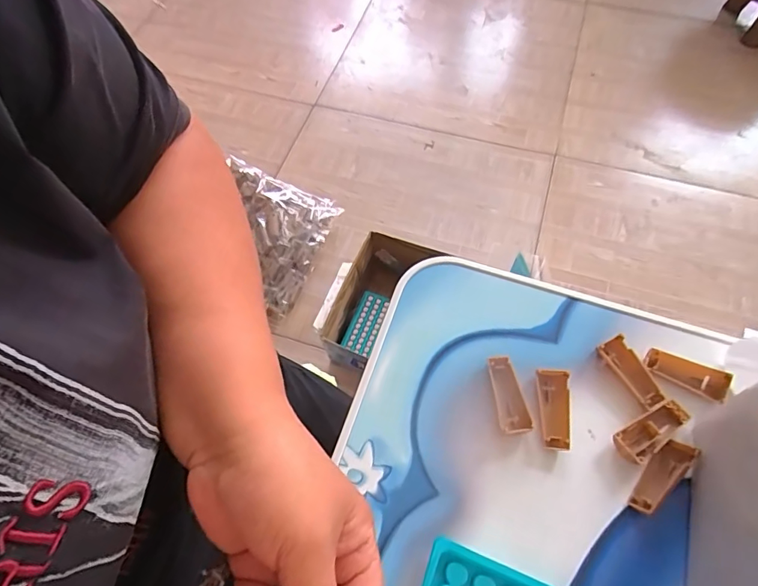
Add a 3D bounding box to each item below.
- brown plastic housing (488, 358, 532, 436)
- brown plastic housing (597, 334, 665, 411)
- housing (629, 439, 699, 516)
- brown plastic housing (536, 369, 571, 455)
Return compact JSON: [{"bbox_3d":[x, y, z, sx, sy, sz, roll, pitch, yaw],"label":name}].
[{"bbox_3d":[0.084,0.067,0.302,0.018,0.009,0.049,-9,64,-3],"label":"brown plastic housing"},{"bbox_3d":[0.167,0.052,0.304,0.019,0.006,0.048,-27,66,-11],"label":"brown plastic housing"},{"bbox_3d":[0.169,0.109,0.275,0.018,0.010,0.049,41,72,19],"label":"housing"},{"bbox_3d":[0.113,0.075,0.297,0.018,0.010,0.049,4,64,4],"label":"brown plastic housing"}]

